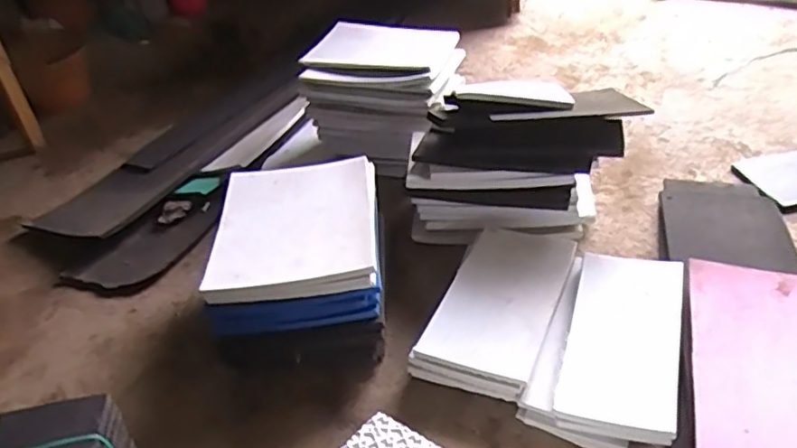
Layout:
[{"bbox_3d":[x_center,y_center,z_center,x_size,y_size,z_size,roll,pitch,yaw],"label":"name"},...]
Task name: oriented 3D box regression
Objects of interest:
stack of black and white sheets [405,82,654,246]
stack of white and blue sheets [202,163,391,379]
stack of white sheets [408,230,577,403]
[{"bbox_3d":[0.192,-0.102,1.033,0.366,0.231,0.189,6,38,17],"label":"stack of black and white sheets"},{"bbox_3d":[-0.144,0.057,0.934,0.228,0.150,0.320,-7,36,1],"label":"stack of white and blue sheets"},{"bbox_3d":[0.151,0.118,0.902,0.159,0.040,0.304,12,40,24],"label":"stack of white sheets"}]

